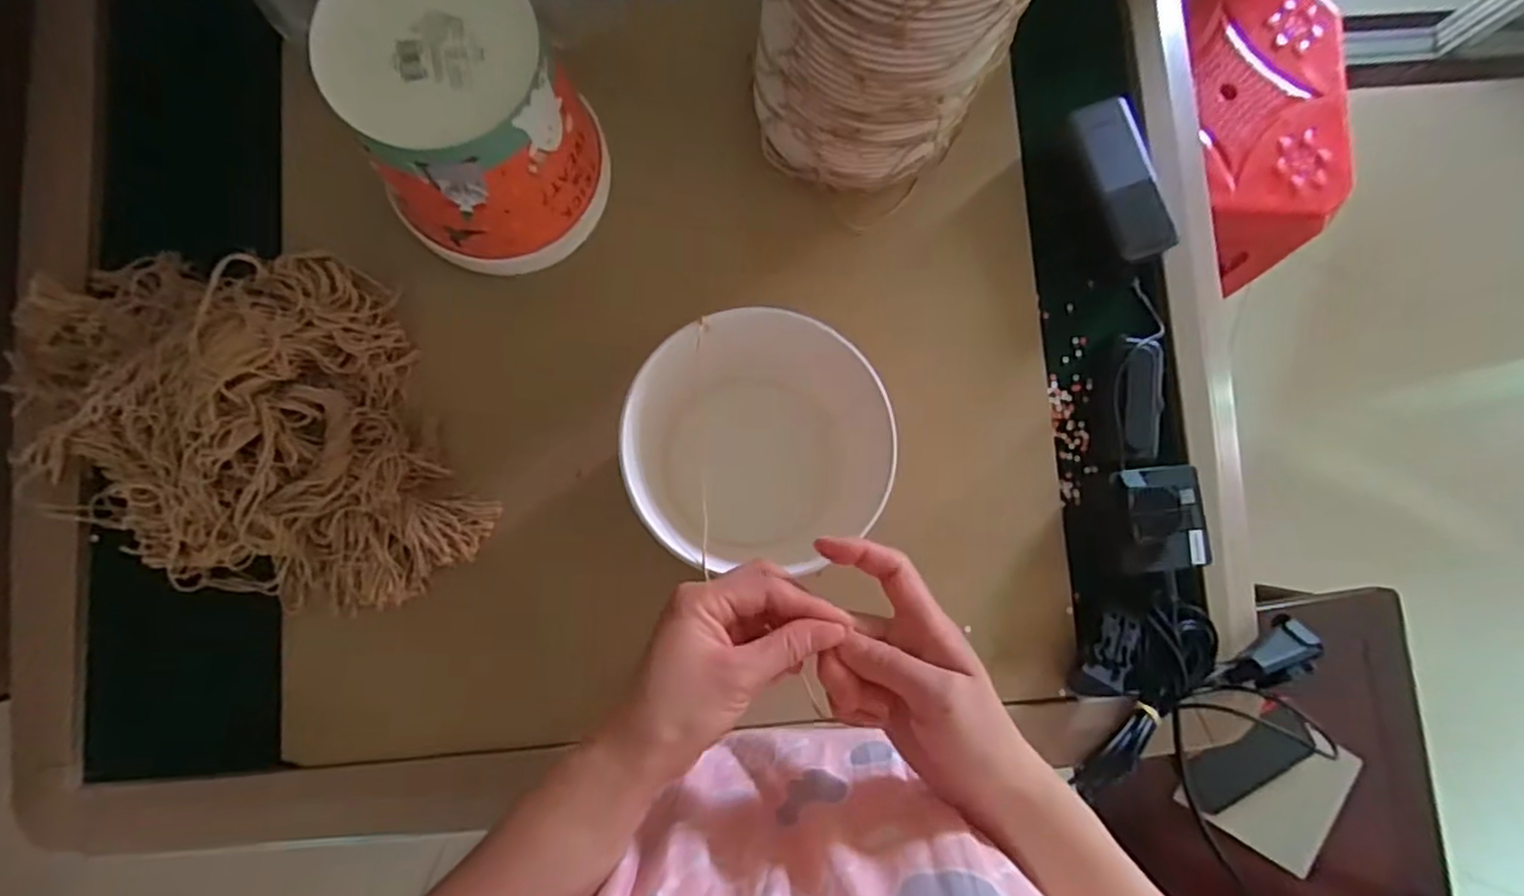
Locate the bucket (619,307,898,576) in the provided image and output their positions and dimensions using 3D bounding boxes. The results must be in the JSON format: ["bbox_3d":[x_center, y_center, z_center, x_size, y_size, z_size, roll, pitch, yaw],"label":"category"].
[{"bbox_3d":[-0.003,-0.001,0.486,0.161,0.124,0.150,1,83,-4],"label":"bucket"}]

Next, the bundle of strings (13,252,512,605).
[{"bbox_3d":[-0.367,-0.014,0.494,0.340,0.095,0.239,6,83,-4],"label":"bundle of strings"}]

